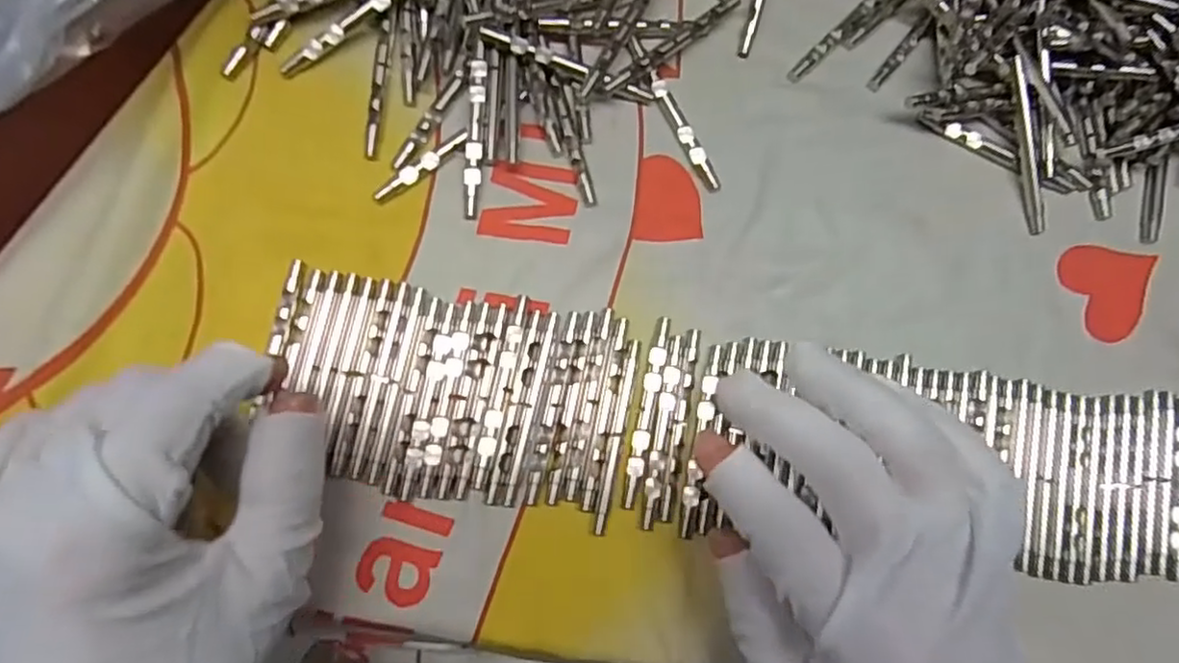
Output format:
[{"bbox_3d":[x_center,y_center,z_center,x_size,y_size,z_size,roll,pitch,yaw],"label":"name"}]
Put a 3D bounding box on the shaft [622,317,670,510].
[{"bbox_3d":[0.021,0.028,0.241,0.006,0.004,0.068,13,81,-5],"label":"shaft"}]

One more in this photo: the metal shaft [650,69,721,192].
[{"bbox_3d":[0.036,-0.077,0.258,0.006,0.004,0.051,-26,86,-9],"label":"metal shaft"}]

